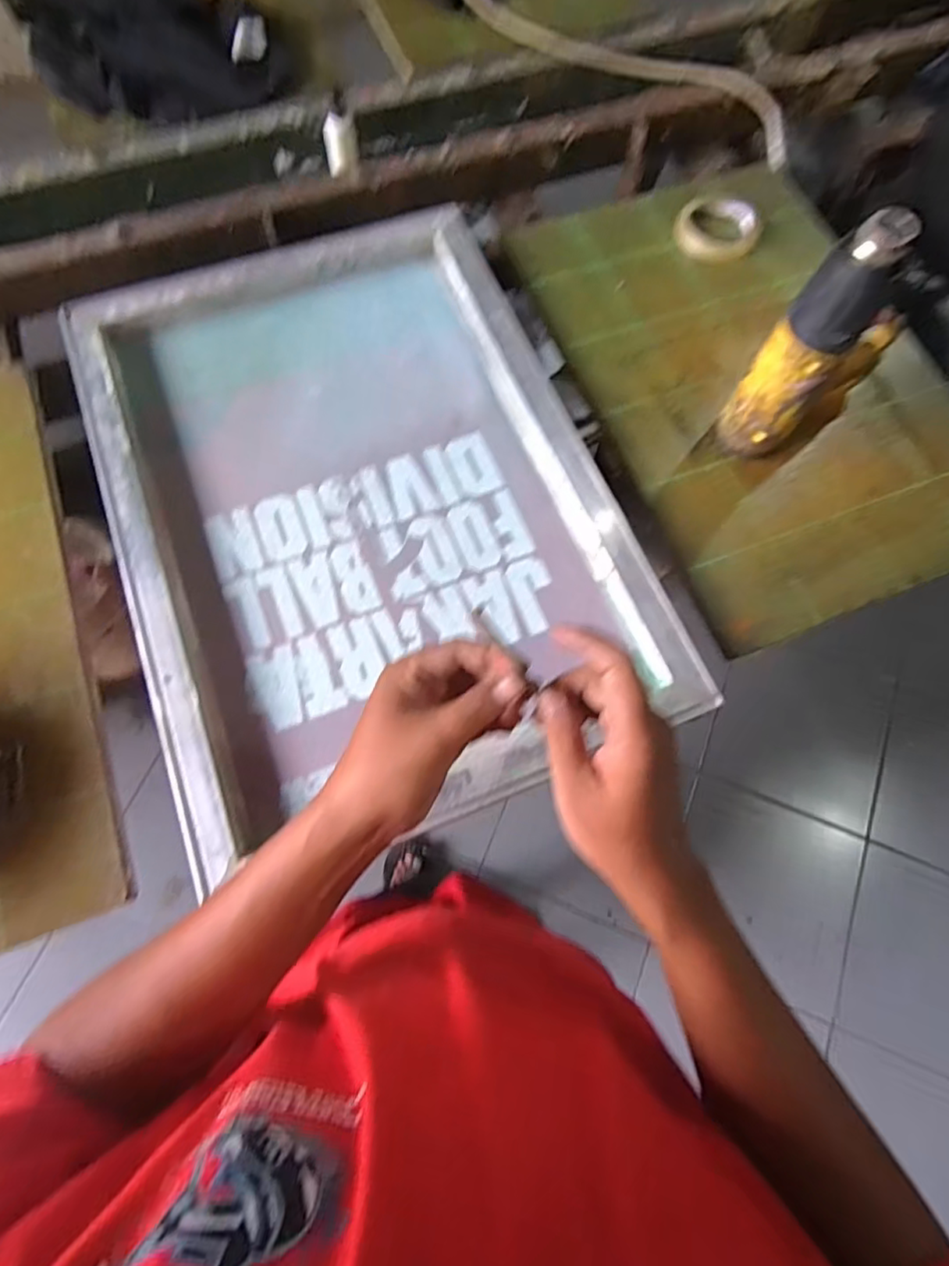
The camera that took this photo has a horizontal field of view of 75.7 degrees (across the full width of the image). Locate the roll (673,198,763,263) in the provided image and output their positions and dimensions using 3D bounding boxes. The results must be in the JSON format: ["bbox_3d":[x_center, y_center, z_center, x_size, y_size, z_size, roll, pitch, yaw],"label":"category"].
[{"bbox_3d":[0.309,-0.517,0.779,0.114,0.018,0.100,-23,72,-10],"label":"roll"}]

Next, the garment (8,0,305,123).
[{"bbox_3d":[-0.480,-0.942,0.893,0.357,0.052,0.546,-23,72,-10],"label":"garment"}]

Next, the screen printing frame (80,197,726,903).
[{"bbox_3d":[-0.122,-0.147,0.625,0.469,0.031,0.655,-21,72,-9],"label":"screen printing frame"}]

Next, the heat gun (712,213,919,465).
[{"bbox_3d":[0.363,-0.308,0.586,0.231,0.239,0.080,-43,77,-15],"label":"heat gun"}]

